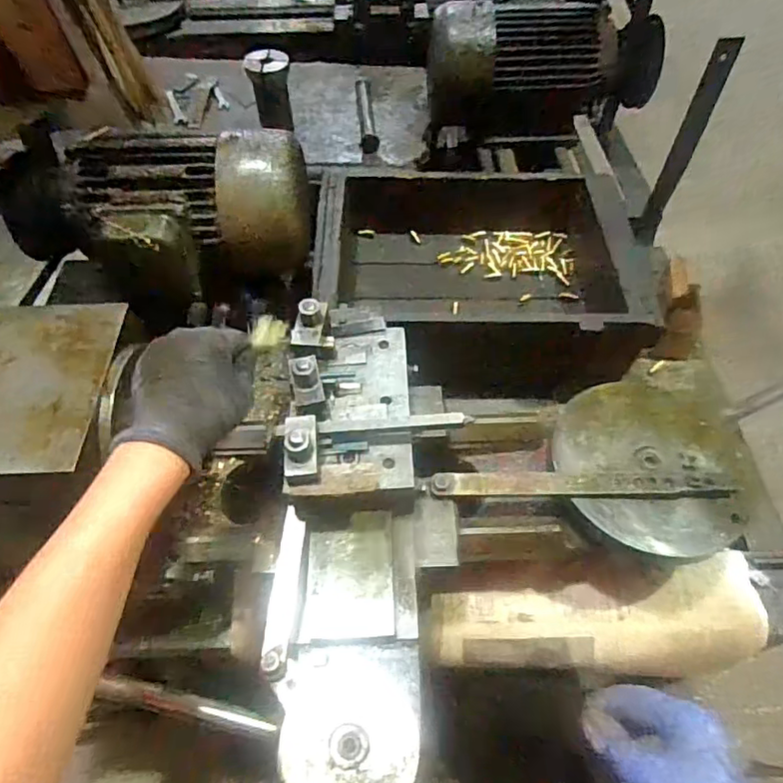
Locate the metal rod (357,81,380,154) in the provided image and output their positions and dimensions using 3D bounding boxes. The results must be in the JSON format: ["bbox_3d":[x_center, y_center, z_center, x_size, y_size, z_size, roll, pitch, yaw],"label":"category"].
[{"bbox_3d":[-0.040,-0.461,0.927,0.029,0.030,0.202,-4,54,-2],"label":"metal rod"}]

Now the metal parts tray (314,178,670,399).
[{"bbox_3d":[0.107,-0.166,0.796,0.411,0.137,0.360,-3,54,-2],"label":"metal parts tray"}]

